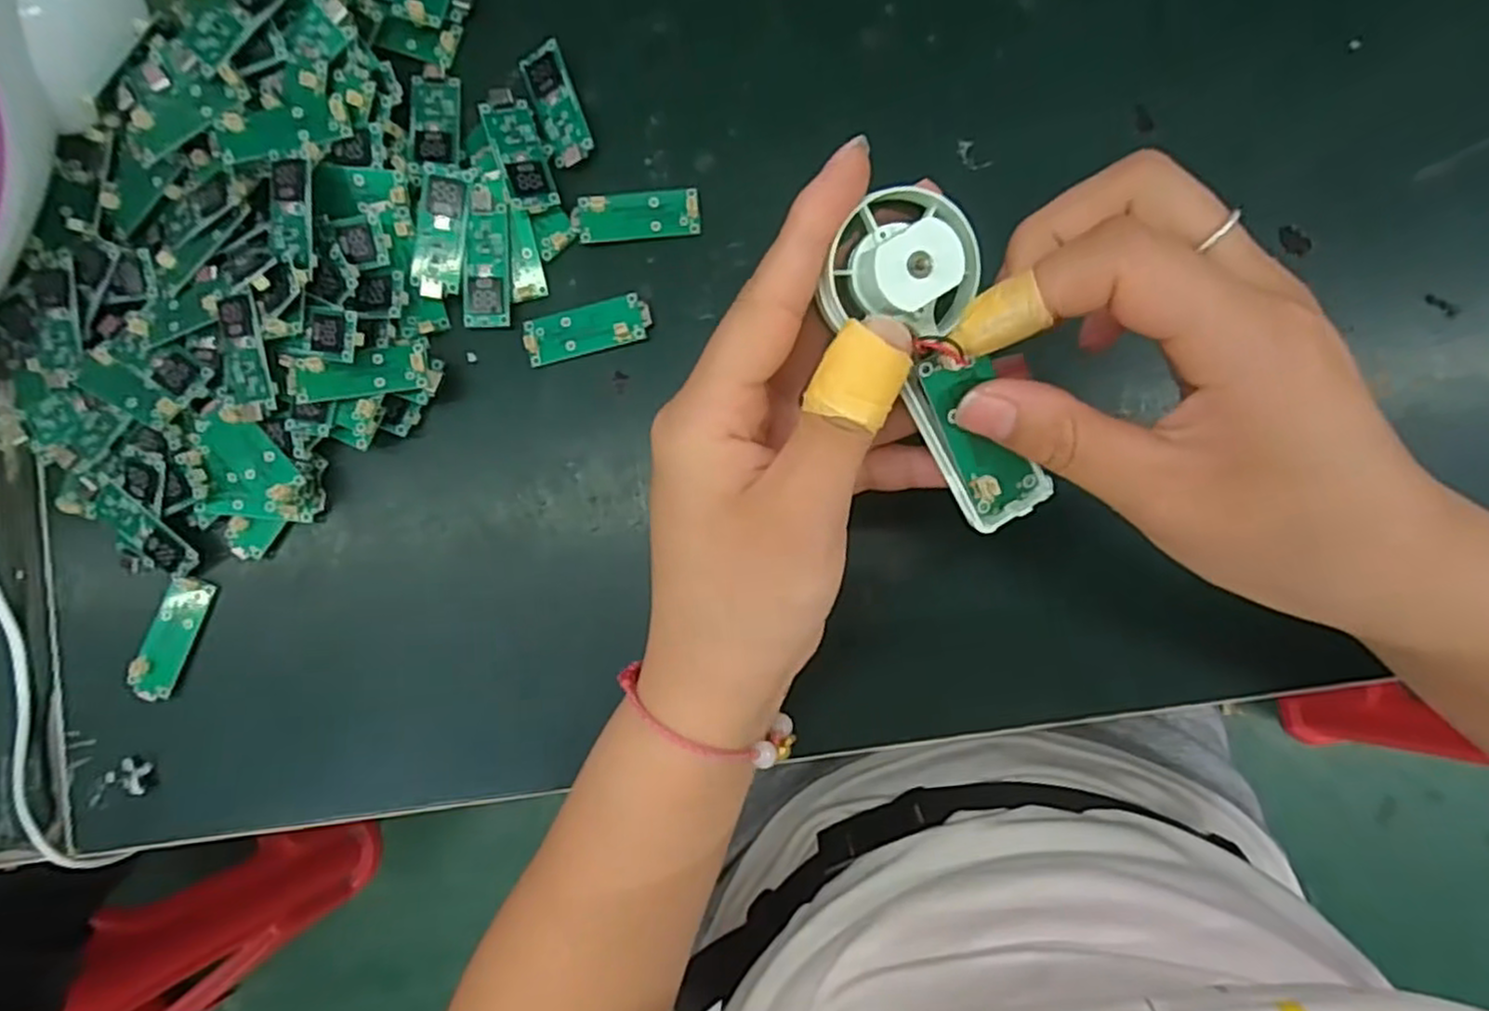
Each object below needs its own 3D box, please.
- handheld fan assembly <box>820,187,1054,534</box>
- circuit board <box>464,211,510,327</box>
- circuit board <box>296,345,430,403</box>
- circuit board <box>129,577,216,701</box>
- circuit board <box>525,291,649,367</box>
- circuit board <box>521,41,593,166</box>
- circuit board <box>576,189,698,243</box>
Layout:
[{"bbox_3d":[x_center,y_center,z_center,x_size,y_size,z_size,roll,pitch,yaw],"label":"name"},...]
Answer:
[{"bbox_3d":[0.048,-0.033,0.188,0.035,0.015,0.092,-29,119,2],"label":"handheld fan assembly"},{"bbox_3d":[-0.102,-0.093,0.293,0.018,0.006,0.043,1,87,3],"label":"circuit board"},{"bbox_3d":[-0.147,-0.051,0.285,0.047,0.010,0.019,-8,88,-10],"label":"circuit board"},{"bbox_3d":[-0.231,0.054,0.299,0.016,0.004,0.050,23,85,-16],"label":"circuit board"},{"bbox_3d":[-0.063,-0.071,0.294,0.050,0.004,0.020,-13,87,3],"label":"circuit board"},{"bbox_3d":[-0.075,-0.160,0.299,0.018,0.007,0.048,-20,86,2],"label":"circuit board"},{"bbox_3d":[-0.042,-0.116,0.295,0.047,0.004,0.019,-5,87,3],"label":"circuit board"}]

